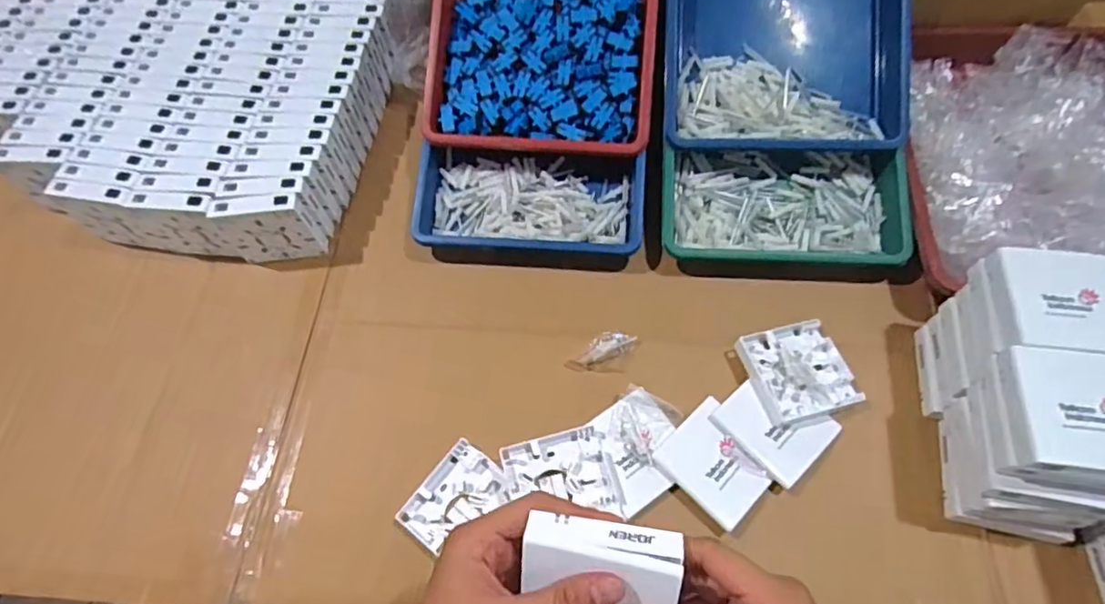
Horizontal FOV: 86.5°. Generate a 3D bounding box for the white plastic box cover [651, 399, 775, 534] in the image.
[{"bbox_3d":[0.141,0.136,0.501,0.077,0.007,0.084,-41,68,-16],"label":"white plastic box cover"}]

